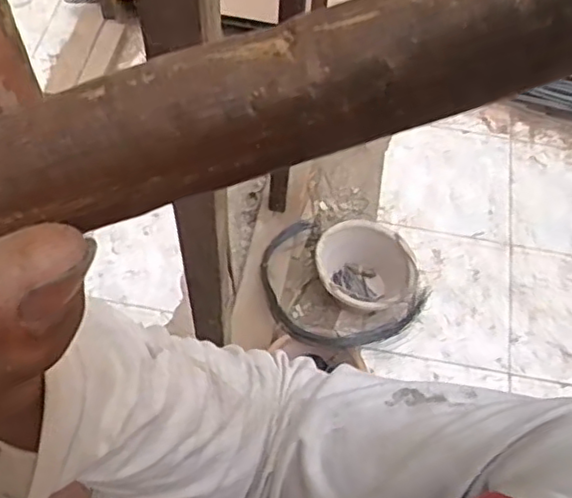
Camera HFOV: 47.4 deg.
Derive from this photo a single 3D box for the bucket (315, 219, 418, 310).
[{"bbox_3d":[0.202,0.067,1.736,0.267,0.166,0.246,25,63,9],"label":"bucket"}]

